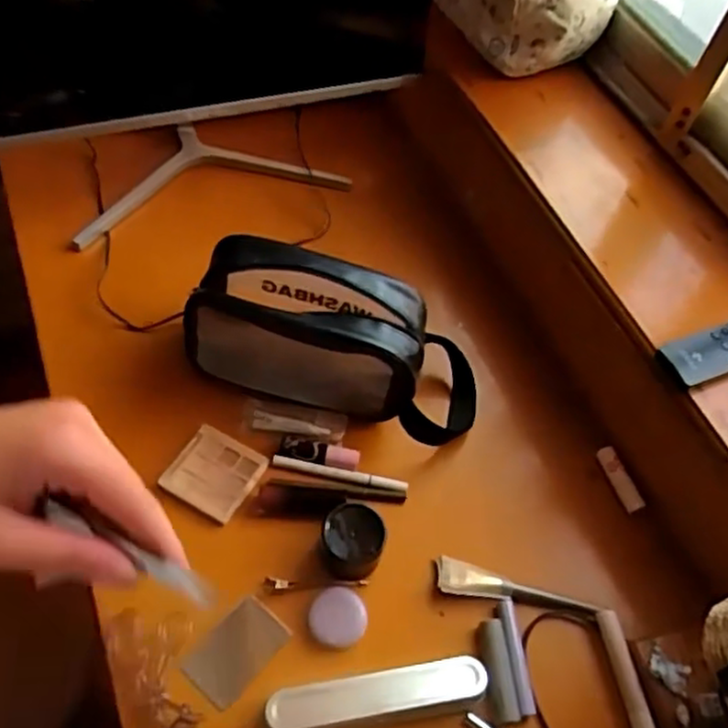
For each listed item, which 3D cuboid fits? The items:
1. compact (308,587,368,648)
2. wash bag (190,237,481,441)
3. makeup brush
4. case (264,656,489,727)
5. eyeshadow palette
[{"bbox_3d":[-0.021,0.202,0.574,0.046,0.010,0.045,4,56,-5],"label":"compact"},{"bbox_3d":[-0.023,-0.025,0.657,0.260,0.121,0.103,16,55,3],"label":"wash bag"},{"bbox_3d":[0.131,0.192,0.604,0.138,0.017,0.029,13,55,1],"label":"makeup brush"},{"bbox_3d":[0.012,0.249,0.538,0.165,0.031,0.034,-4,57,-11],"label":"case"},{"bbox_3d":[-0.135,0.095,0.629,0.074,0.014,0.073,26,56,10],"label":"eyeshadow palette"}]

